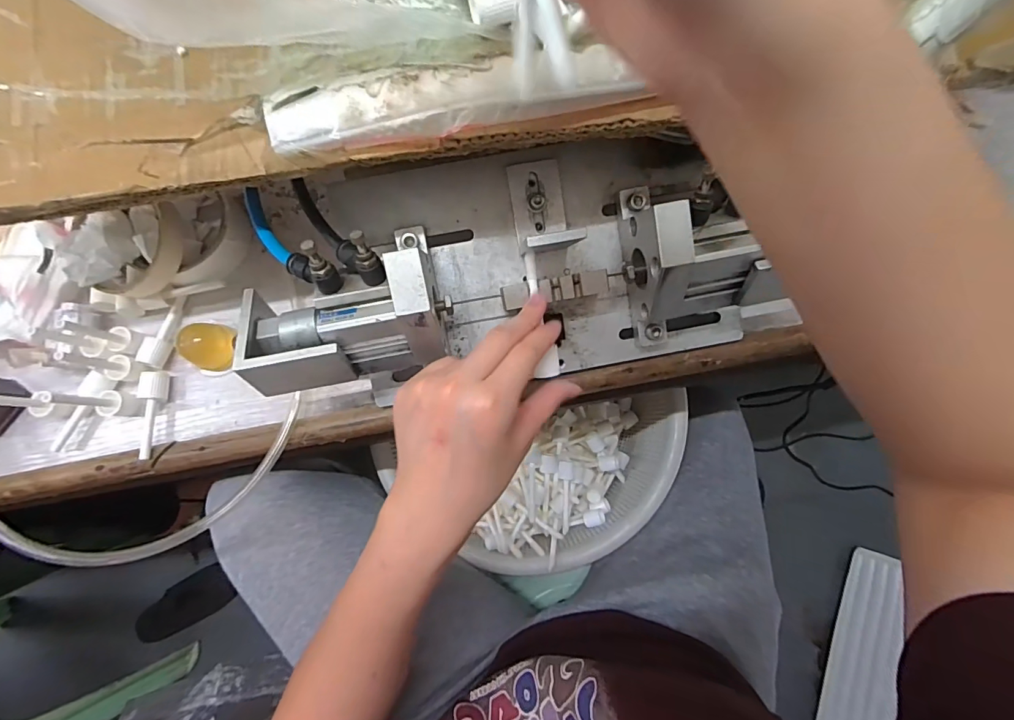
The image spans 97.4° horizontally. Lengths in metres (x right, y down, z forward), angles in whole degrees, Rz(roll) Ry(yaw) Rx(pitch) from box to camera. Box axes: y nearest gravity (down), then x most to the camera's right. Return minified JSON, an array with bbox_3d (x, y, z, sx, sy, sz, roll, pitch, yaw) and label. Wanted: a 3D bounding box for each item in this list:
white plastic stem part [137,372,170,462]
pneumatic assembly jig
[{"bbox_3d":[-0.266,0.041,0.335,0.015,0.015,0.064,-3,81,-1],"label":"white plastic stem part"},{"bbox_3d":[-0.001,-0.064,0.290,0.326,0.103,0.135,-7,81,-9],"label":"pneumatic assembly jig"}]

